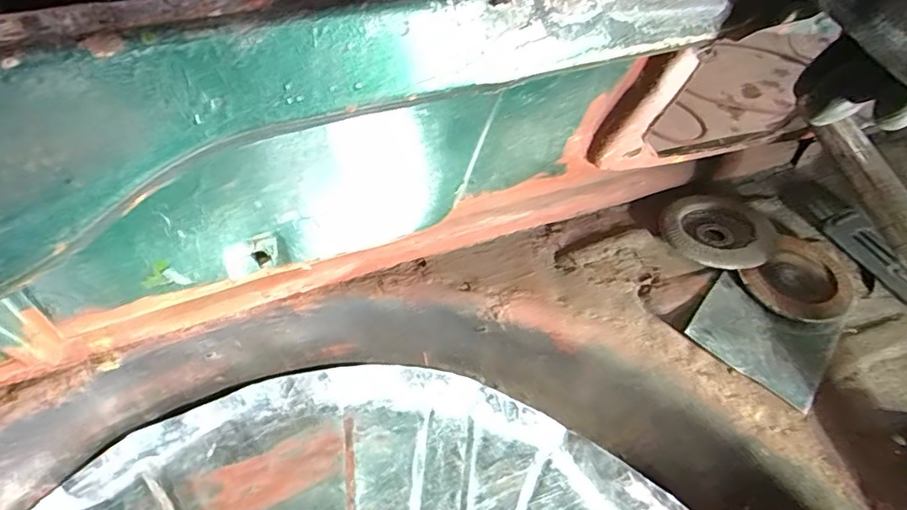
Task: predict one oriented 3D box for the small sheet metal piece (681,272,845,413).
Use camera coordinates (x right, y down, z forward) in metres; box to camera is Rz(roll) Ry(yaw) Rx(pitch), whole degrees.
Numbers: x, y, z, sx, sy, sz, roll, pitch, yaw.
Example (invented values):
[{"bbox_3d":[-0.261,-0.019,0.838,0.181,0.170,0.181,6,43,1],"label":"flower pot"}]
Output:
[{"bbox_3d":[0.217,0.056,0.397,0.086,0.007,0.077,34,54,20],"label":"small sheet metal piece"}]

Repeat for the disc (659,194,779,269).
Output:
[{"bbox_3d":[0.212,-0.020,0.449,0.085,0.018,0.082,2,46,-2],"label":"disc"}]

